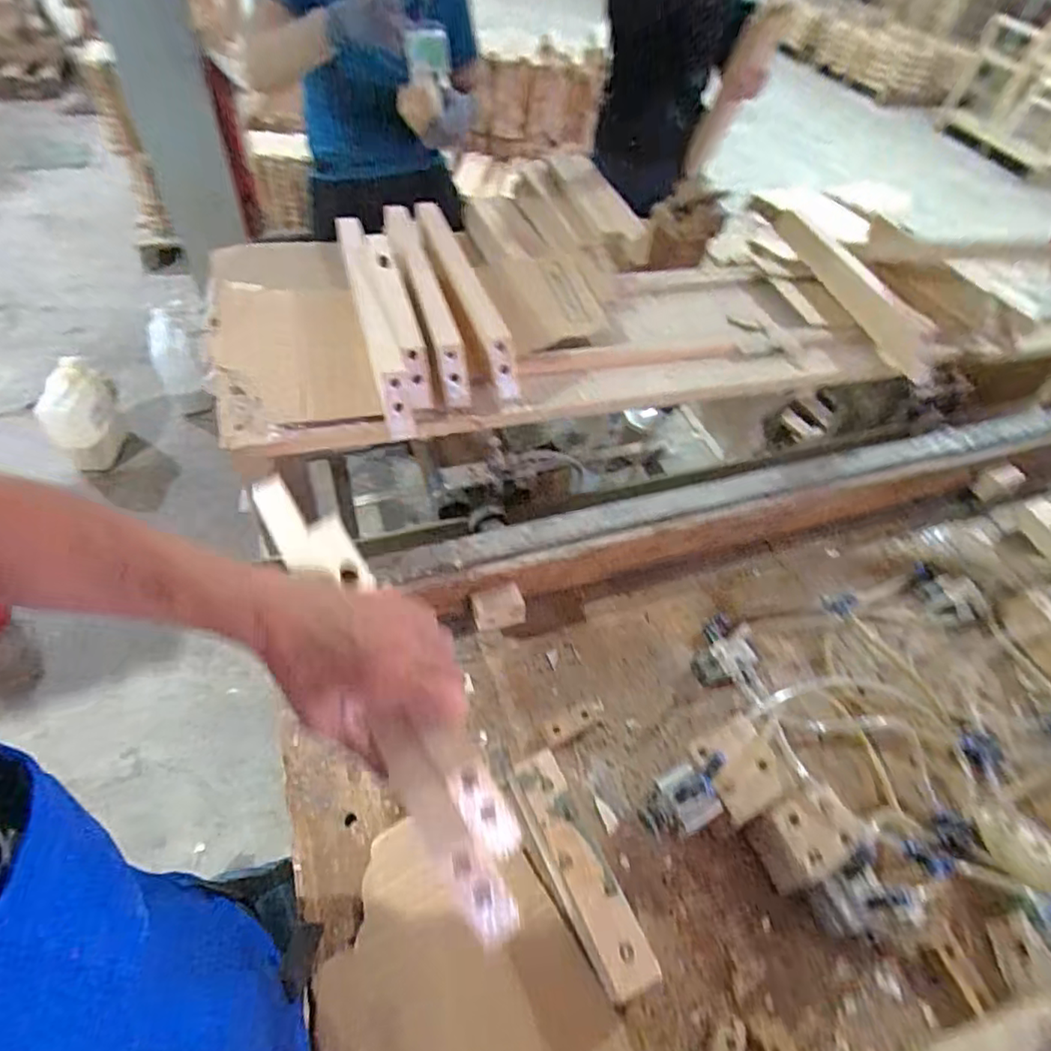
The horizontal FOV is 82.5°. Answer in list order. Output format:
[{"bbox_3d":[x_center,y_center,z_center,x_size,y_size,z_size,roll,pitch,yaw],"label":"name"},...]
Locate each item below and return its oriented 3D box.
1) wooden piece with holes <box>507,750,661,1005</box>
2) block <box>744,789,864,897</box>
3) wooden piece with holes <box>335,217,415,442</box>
[{"bbox_3d":[0.048,0.316,0.554,0.050,0.021,0.205,-18,54,-20],"label":"wooden piece with holes"},{"bbox_3d":[0.273,0.315,0.598,0.088,0.073,0.069,-17,54,-20],"label":"block"},{"bbox_3d":[-0.218,-0.303,0.839,0.040,0.058,0.492,-11,52,-15],"label":"wooden piece with holes"}]

